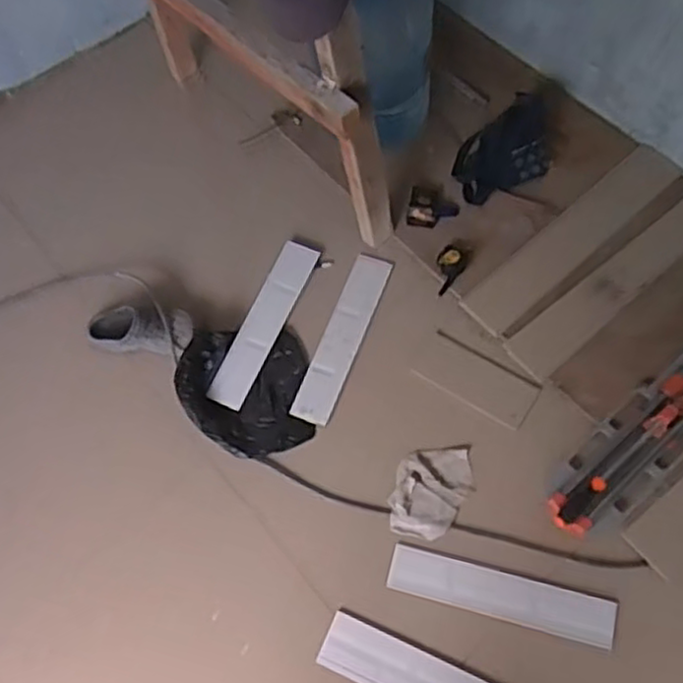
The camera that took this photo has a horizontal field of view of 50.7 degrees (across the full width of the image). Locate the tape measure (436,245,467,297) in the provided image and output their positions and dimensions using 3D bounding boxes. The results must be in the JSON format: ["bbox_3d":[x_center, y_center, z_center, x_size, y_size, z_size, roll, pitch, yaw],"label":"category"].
[{"bbox_3d":[0.229,-0.156,1.547,0.059,0.033,0.110,22,68,13],"label":"tape measure"}]

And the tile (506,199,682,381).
[{"bbox_3d":[0.593,-0.133,1.514,0.566,0.010,0.105,-38,65,-10],"label":"tile"}]

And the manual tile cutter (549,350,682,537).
[{"bbox_3d":[0.673,0.089,1.377,0.778,0.123,0.151,-39,68,-14],"label":"manual tile cutter"}]

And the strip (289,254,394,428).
[{"bbox_3d":[0.006,-0.012,1.516,0.082,0.005,0.394,19,67,12],"label":"strip"}]

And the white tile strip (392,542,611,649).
[{"bbox_3d":[0.287,0.458,1.304,0.400,0.017,0.081,13,80,8],"label":"white tile strip"}]

